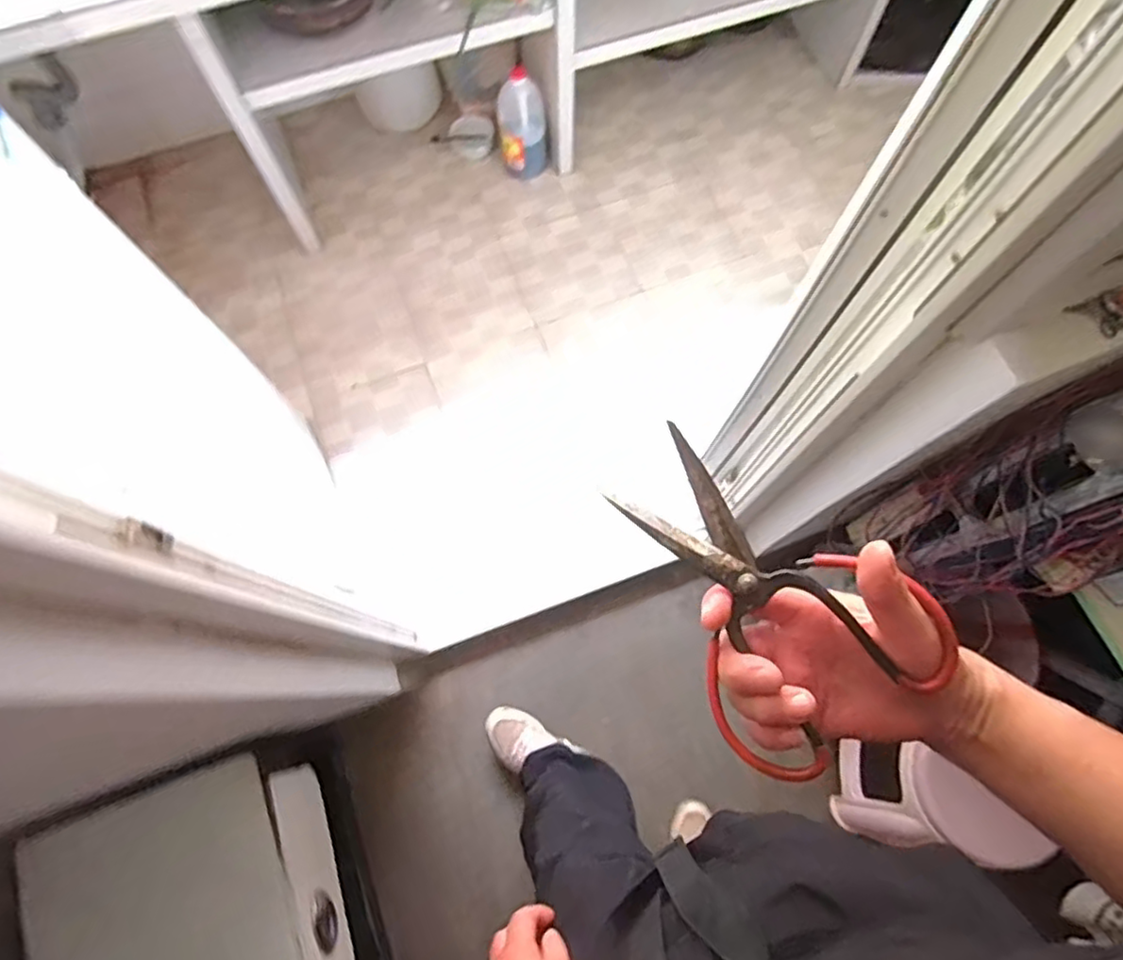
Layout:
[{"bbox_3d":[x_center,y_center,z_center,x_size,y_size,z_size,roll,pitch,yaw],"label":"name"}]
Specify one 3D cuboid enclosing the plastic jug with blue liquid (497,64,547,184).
[{"bbox_3d":[-0.105,-0.942,1.677,0.124,0.271,0.135,-3,72,-1],"label":"plastic jug with blue liquid"}]

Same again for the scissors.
[{"bbox_3d":[0.100,0.067,0.358,0.179,0.034,0.129,41,88,11],"label":"scissors"}]

